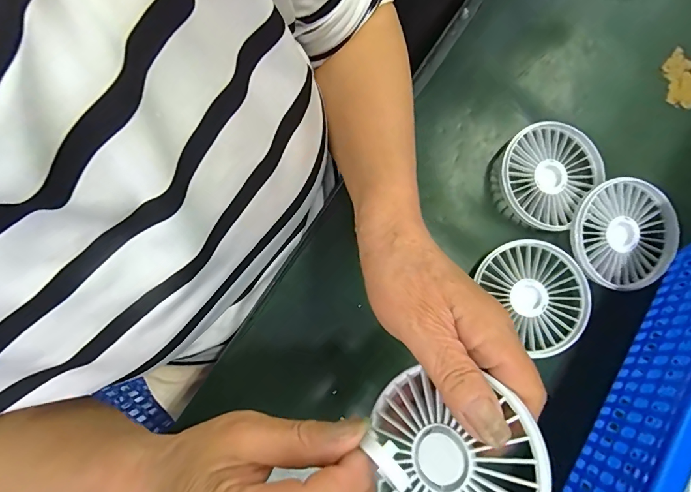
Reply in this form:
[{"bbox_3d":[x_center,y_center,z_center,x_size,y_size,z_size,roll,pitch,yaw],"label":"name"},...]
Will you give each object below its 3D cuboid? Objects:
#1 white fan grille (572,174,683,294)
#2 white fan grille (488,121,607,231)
[{"bbox_3d":[0.225,-0.008,0.319,0.084,0.022,0.087,0,79,-1],"label":"white fan grille"},{"bbox_3d":[0.167,-0.059,0.330,0.077,0.019,0.086,40,80,6],"label":"white fan grille"}]

